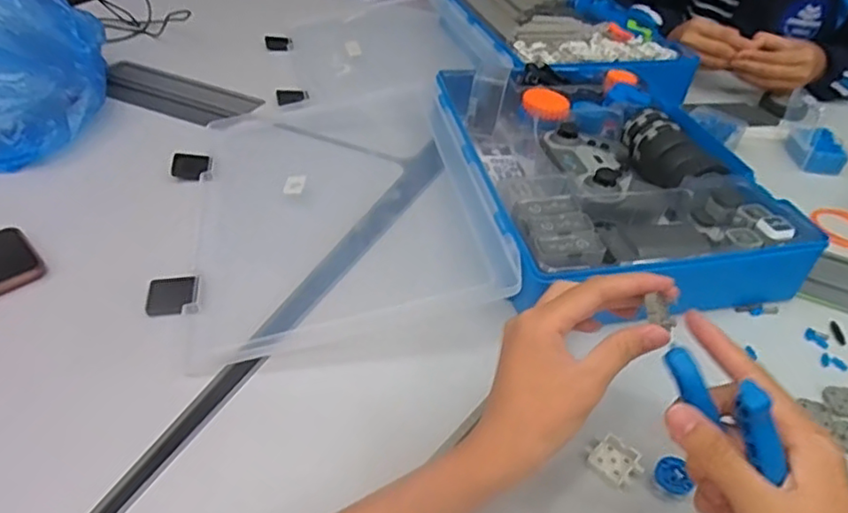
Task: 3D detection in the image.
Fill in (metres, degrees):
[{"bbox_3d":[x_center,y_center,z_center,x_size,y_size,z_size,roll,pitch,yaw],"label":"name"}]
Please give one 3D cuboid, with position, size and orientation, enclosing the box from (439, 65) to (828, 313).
[{"bbox_3d":[0.171,-0.085,0.618,0.263,0.077,0.345,-4,41,-11],"label":"box"}]

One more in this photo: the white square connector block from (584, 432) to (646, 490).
[{"bbox_3d":[0.127,0.136,0.403,0.033,0.007,0.028,32,47,28],"label":"white square connector block"}]

